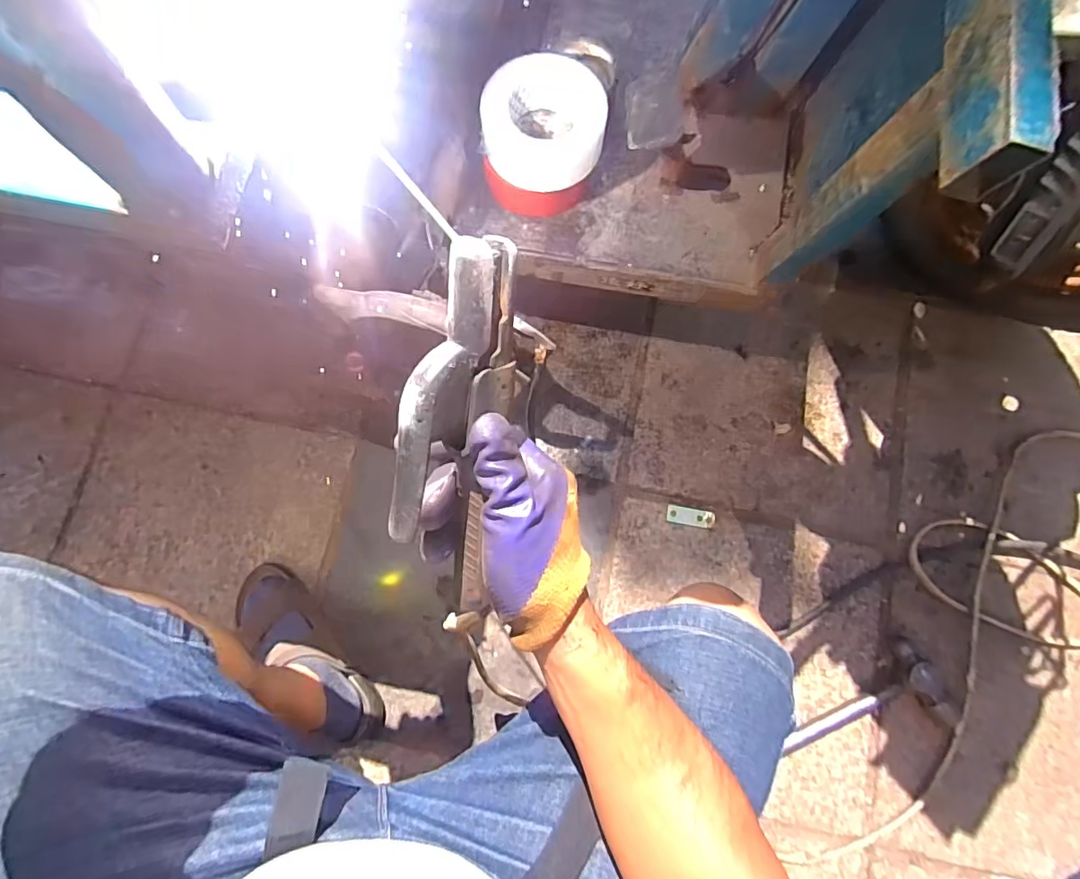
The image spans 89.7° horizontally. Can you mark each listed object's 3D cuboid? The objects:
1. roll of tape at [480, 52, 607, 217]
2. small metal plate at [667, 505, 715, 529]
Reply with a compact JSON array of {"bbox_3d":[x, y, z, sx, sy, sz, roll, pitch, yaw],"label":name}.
[{"bbox_3d":[0.005,-0.332,0.596,0.127,0.099,0.134,7,79,2],"label":"roll of tape"},{"bbox_3d":[0.228,0.117,0.820,0.070,0.004,0.026,9,74,7],"label":"small metal plate"}]

